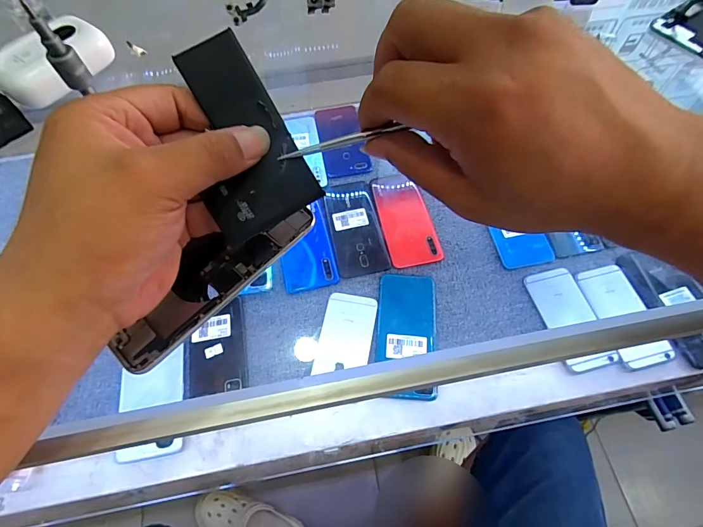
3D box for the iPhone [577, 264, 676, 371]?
[{"bbox_3d":[0.346,0.064,0.500,0.062,0.012,0.134,-17,64,0],"label":"iPhone"}]

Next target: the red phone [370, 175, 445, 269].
[{"bbox_3d":[0.080,-0.064,0.581,0.071,0.014,0.148,-12,63,-4],"label":"red phone"}]

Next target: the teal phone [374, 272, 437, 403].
[{"bbox_3d":[0.071,0.087,0.505,0.075,0.011,0.163,4,63,4],"label":"teal phone"}]

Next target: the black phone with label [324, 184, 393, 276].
[{"bbox_3d":[0.006,-0.057,0.579,0.072,0.004,0.161,-11,63,-3],"label":"black phone with label"}]

